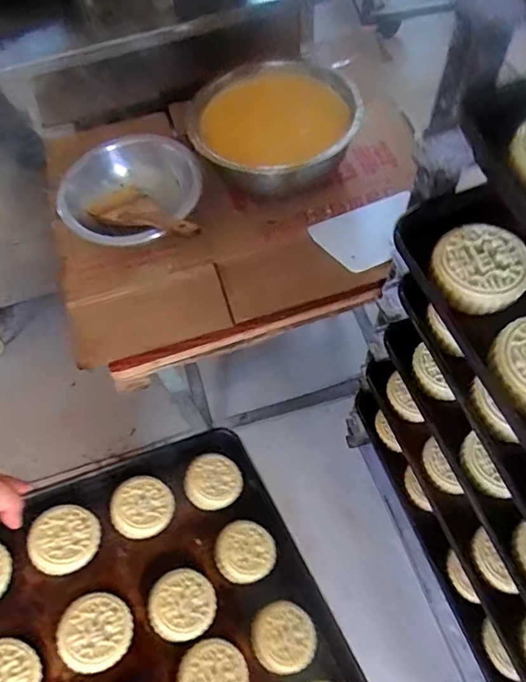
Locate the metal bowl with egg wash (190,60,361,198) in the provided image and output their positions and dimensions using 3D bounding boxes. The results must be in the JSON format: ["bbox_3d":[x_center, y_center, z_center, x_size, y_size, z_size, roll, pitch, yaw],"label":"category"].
[{"bbox_3d":[0.019,-0.281,0.686,0.219,0.109,0.202,-2,62,3],"label":"metal bowl with egg wash"}]

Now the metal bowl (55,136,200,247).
[{"bbox_3d":[-0.168,-0.183,0.671,0.173,0.070,0.175,-2,62,3],"label":"metal bowl"}]

